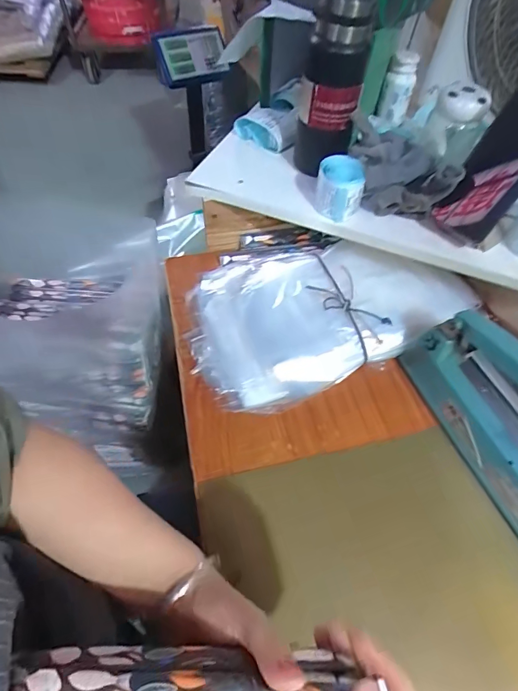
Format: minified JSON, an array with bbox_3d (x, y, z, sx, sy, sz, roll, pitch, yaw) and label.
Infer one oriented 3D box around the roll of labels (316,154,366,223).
[{"bbox_3d":[0.112,-0.221,0.539,0.066,0.055,0.076,17,56,8],"label":"roll of labels"}]

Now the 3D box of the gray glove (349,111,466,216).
[{"bbox_3d":[0.185,-0.231,0.534,0.089,0.082,0.171,-27,61,-20],"label":"gray glove"}]

